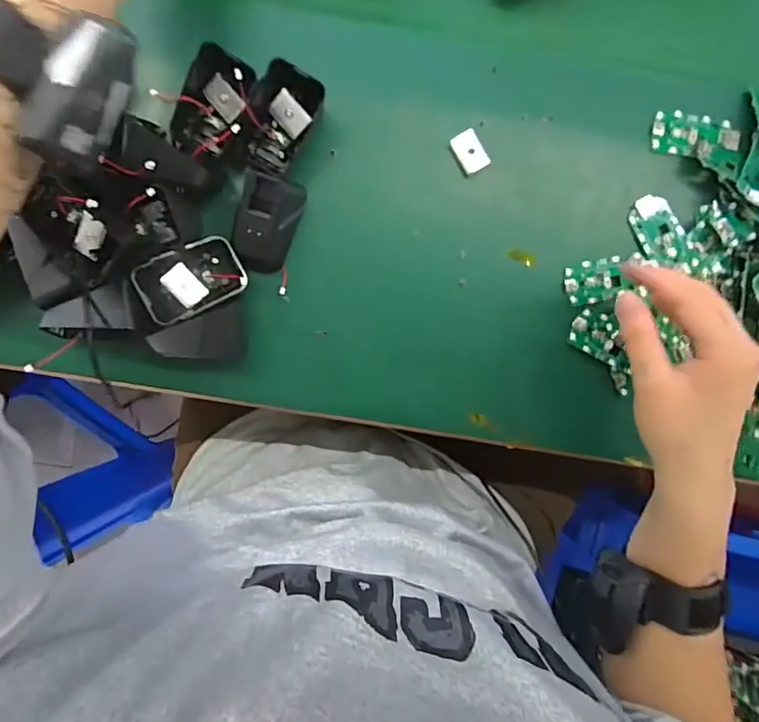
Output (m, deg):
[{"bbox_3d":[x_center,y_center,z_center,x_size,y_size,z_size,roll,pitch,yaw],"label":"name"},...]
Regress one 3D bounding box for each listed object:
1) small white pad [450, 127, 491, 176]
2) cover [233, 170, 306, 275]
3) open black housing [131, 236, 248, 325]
[{"bbox_3d":[0.067,-0.156,0.387,0.021,0.005,0.030,-28,91,-2],"label":"small white pad"},{"bbox_3d":[-0.082,-0.099,0.370,0.039,0.029,0.064,22,89,-2],"label":"cover"},{"bbox_3d":[-0.133,-0.058,0.370,0.067,0.028,0.048,-26,91,-2],"label":"open black housing"}]

